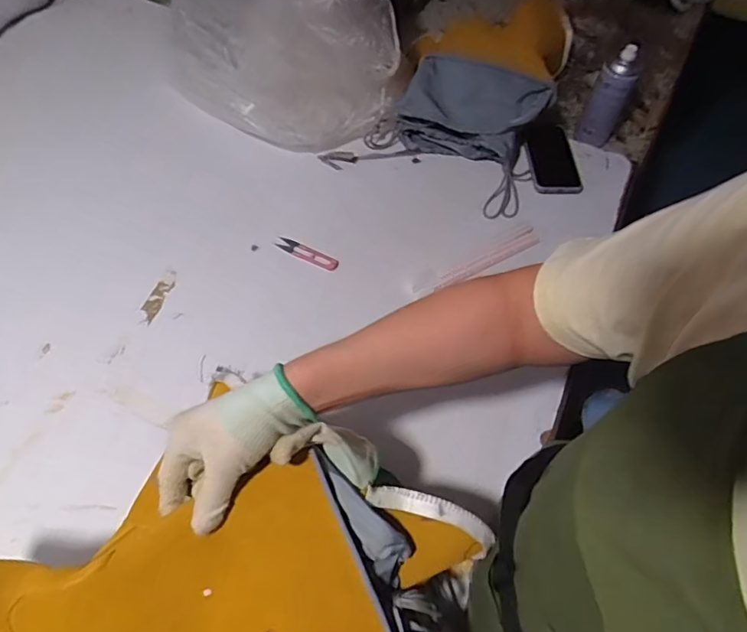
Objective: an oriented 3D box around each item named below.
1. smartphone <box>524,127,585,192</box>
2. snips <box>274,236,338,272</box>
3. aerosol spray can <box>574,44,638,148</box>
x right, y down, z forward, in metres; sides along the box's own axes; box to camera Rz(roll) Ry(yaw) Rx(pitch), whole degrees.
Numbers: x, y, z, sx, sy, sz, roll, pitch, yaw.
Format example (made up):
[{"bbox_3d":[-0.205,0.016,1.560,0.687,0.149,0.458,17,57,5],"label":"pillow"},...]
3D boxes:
[{"bbox_3d":[0.293,-0.262,0.874,0.084,0.016,0.138,-2,65,-15],"label":"smartphone"},{"bbox_3d":[-0.098,-0.094,0.790,0.100,0.008,0.025,27,63,12],"label":"snips"},{"bbox_3d":[0.426,-0.396,0.950,0.066,0.179,0.066,1,59,-2],"label":"aerosol spray can"}]

